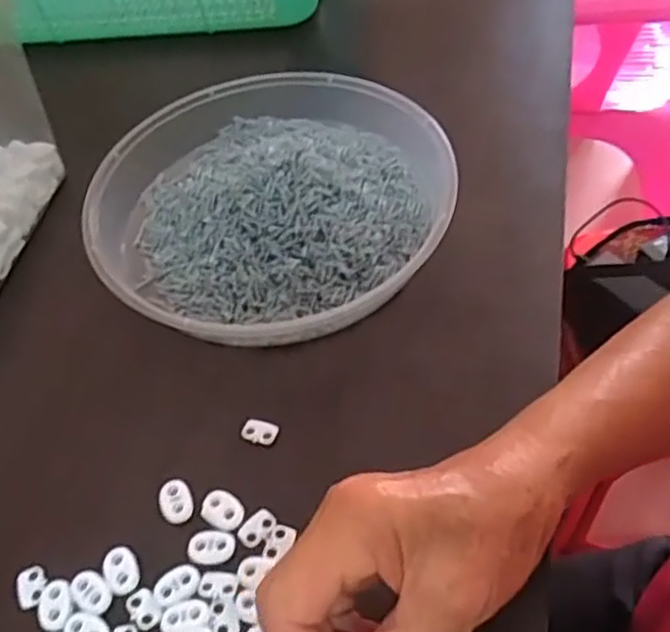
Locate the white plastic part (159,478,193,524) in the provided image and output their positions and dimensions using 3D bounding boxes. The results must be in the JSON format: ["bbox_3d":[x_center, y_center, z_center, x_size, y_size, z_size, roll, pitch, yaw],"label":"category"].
[{"bbox_3d":[-0.081,0.094,0.368,0.016,0.005,0.024,-23,55,-12],"label":"white plastic part"}]

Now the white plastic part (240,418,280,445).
[{"bbox_3d":[-0.041,0.062,0.391,0.018,0.004,0.012,18,57,17],"label":"white plastic part"}]

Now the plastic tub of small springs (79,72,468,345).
[{"bbox_3d":[-0.043,-0.083,0.474,0.226,0.045,0.218,-2,54,3],"label":"plastic tub of small springs"}]

